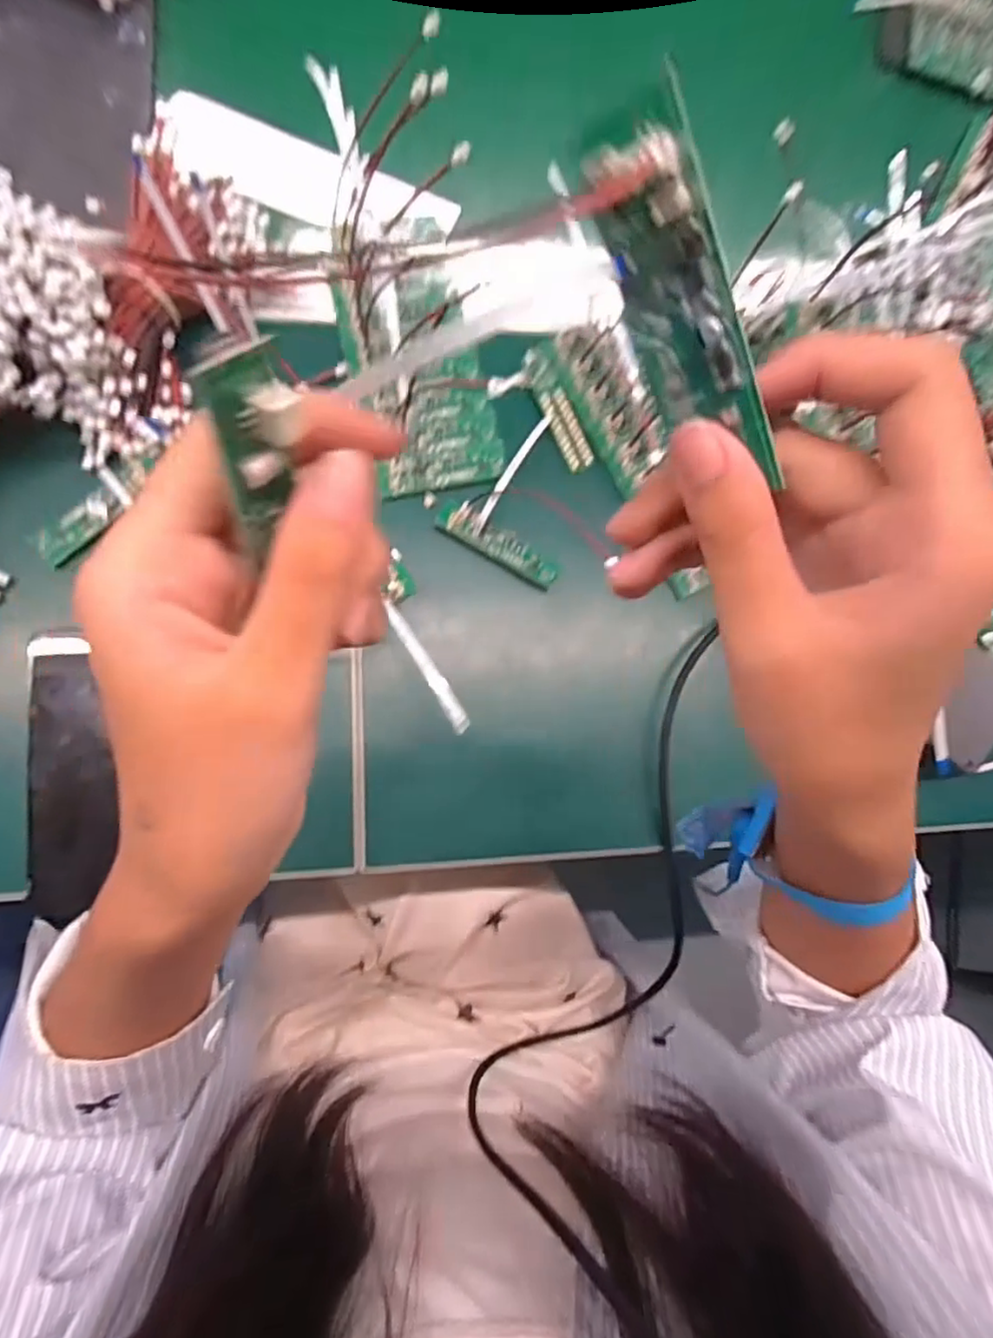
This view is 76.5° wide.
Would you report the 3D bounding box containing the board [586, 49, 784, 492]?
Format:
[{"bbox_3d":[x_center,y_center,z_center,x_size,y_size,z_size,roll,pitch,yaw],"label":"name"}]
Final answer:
[{"bbox_3d":[0.040,-0.077,0.136,0.005,0.021,0.070,-53,125,-39],"label":"board"}]

